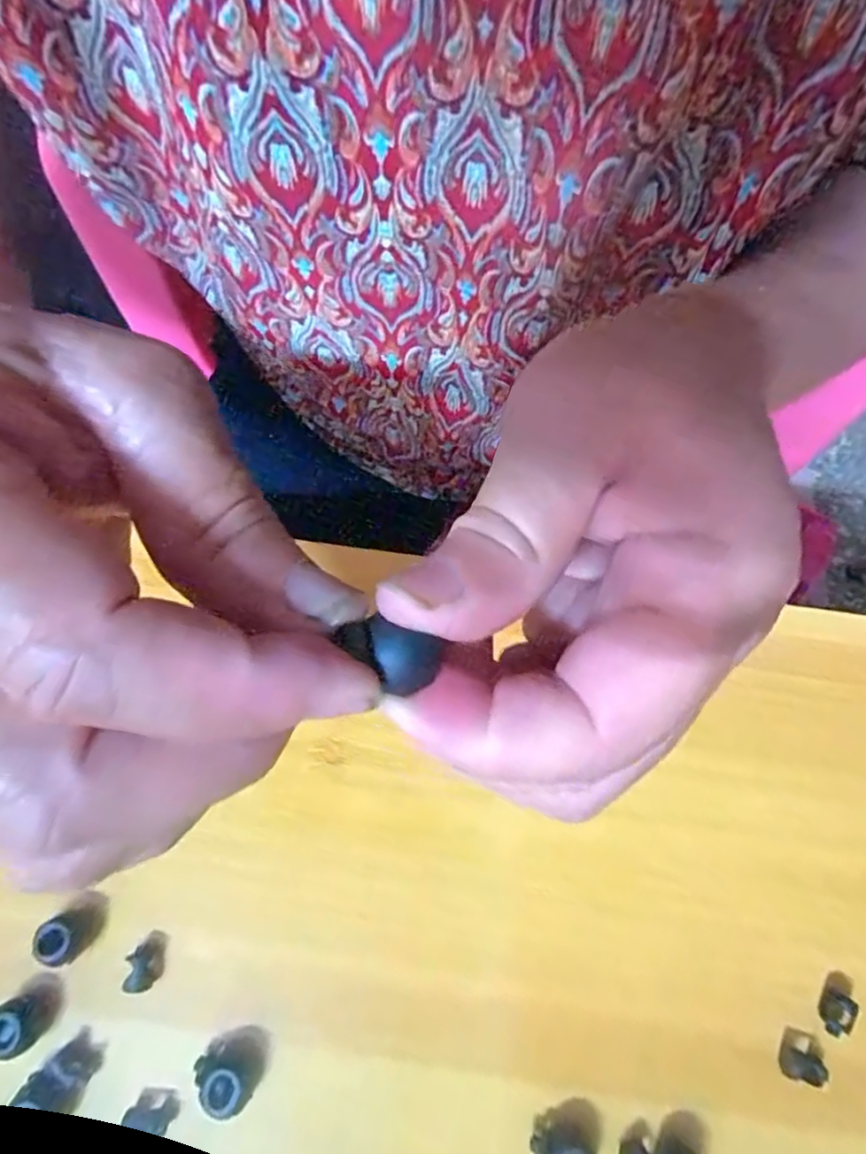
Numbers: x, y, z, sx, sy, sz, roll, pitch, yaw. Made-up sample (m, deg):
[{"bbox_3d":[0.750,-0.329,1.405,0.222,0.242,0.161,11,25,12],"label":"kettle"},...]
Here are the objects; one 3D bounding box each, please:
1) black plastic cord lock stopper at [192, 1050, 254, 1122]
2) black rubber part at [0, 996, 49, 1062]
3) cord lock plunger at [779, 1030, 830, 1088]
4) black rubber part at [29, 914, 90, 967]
[{"bbox_3d":[-0.065,0.155,0.190,0.018,0.013,0.013,10,72,4],"label":"black plastic cord lock stopper"},{"bbox_3d":[-0.131,0.142,0.195,0.013,0.013,0.014,0,71,0],"label":"black rubber part"},{"bbox_3d":[0.120,0.156,0.200,0.013,0.010,0.013,17,72,6],"label":"cord lock plunger"},{"bbox_3d":[-0.121,0.119,0.204,0.013,0.016,0.014,0,71,0],"label":"black rubber part"}]

